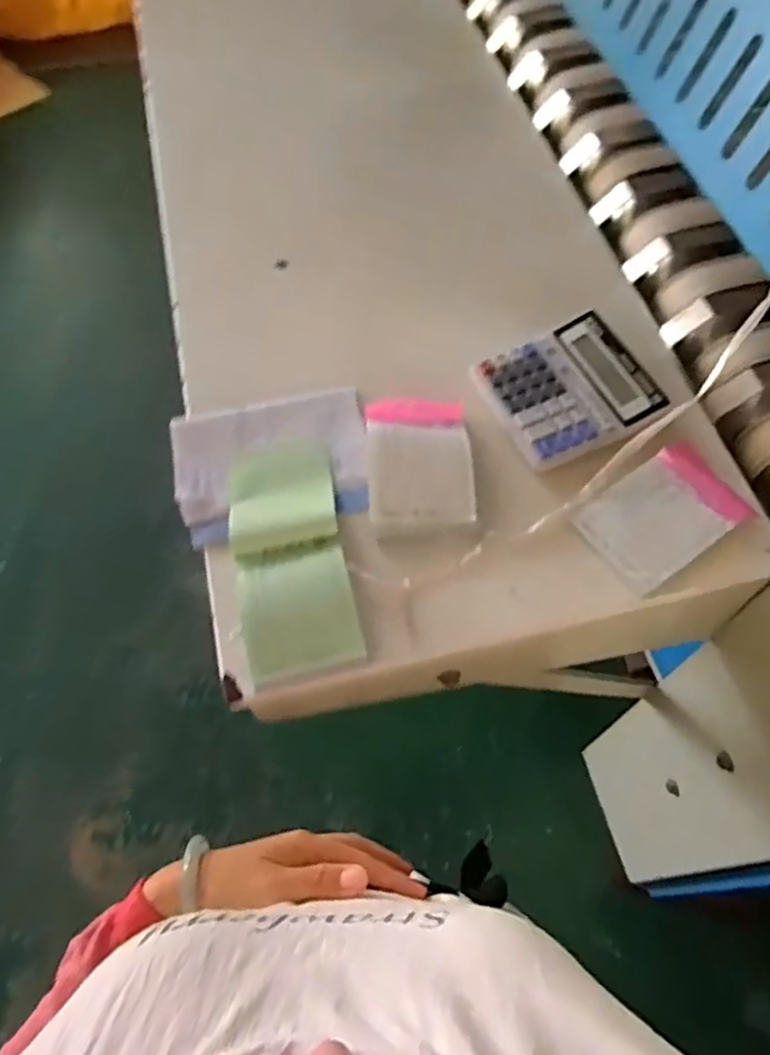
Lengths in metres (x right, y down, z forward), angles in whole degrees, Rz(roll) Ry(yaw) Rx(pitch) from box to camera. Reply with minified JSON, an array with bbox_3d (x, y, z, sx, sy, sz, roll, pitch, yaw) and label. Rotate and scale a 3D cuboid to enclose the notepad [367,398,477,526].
[{"bbox_3d":[0.037,-0.070,0.722,0.105,0.018,0.145,-1,61,-2],"label":"notepad"}]

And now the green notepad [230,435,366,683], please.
[{"bbox_3d":[-0.096,0.014,0.685,0.106,0.034,0.268,-9,62,-6],"label":"green notepad"}]

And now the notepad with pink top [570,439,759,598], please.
[{"bbox_3d":[0.279,-0.014,0.687,0.159,0.010,0.105,-32,66,-17],"label":"notepad with pink top"}]

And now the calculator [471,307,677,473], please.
[{"bbox_3d":[0.199,-0.153,0.752,0.165,0.028,0.160,-21,63,-12],"label":"calculator"}]

